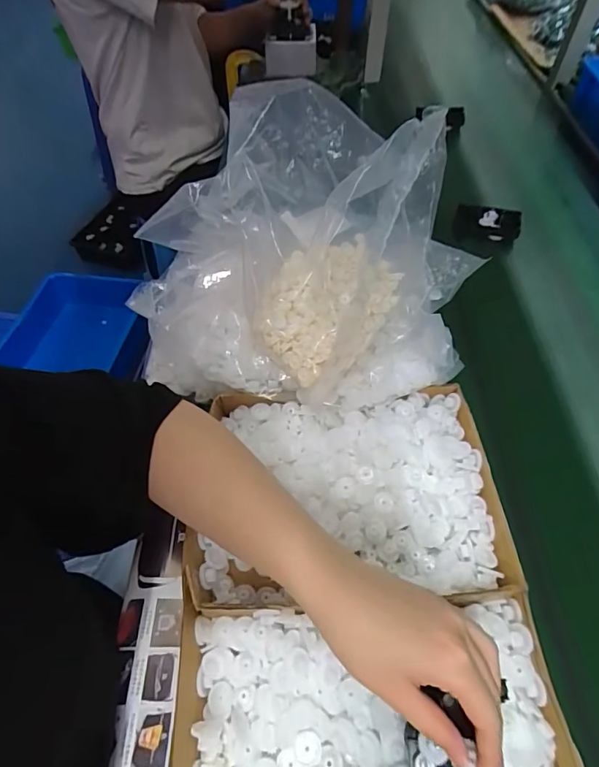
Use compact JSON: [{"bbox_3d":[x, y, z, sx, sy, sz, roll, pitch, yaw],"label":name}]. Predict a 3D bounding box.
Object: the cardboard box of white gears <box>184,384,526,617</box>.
[{"bbox_3d":[0.044,0.100,0.424,0.265,0.051,0.190,-1,53,-2],"label":"cardboard box of white gears"}]

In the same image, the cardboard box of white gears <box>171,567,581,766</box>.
[{"bbox_3d":[0.049,0.260,0.326,0.281,0.044,0.182,-1,53,-1],"label":"cardboard box of white gears"}]

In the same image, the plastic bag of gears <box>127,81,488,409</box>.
[{"bbox_3d":[0.008,-0.130,0.465,0.352,0.202,0.234,9,54,6],"label":"plastic bag of gears"}]

